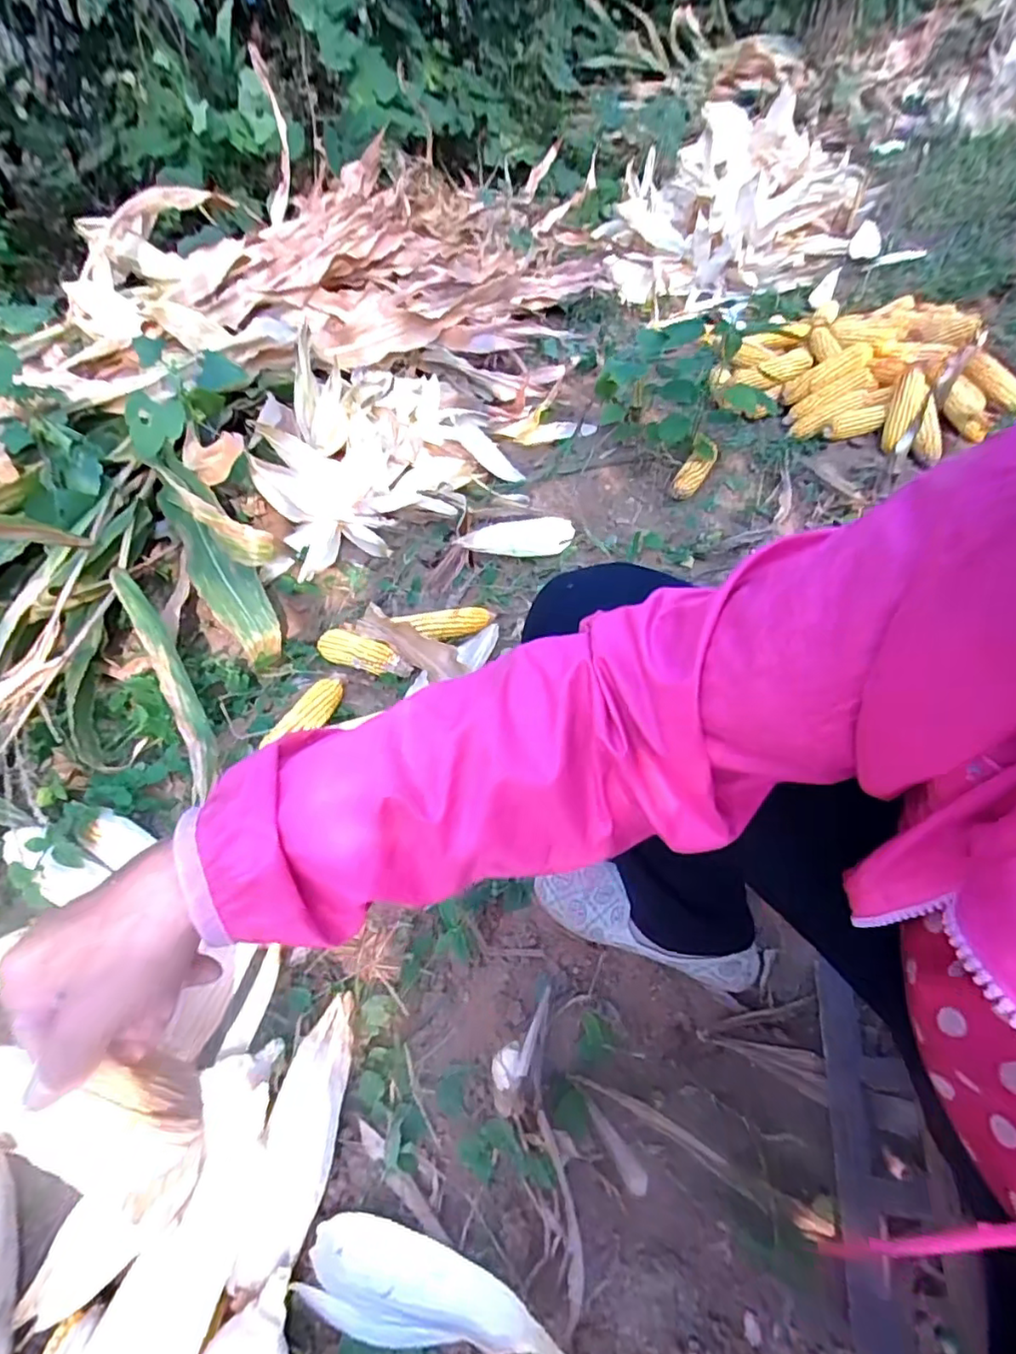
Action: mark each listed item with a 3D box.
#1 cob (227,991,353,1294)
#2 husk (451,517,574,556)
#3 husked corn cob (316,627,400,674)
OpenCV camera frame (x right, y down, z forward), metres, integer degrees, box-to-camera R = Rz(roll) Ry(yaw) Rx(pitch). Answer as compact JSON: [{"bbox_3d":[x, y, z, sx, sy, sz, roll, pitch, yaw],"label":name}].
[{"bbox_3d":[-0.185,0.413,0.560,0.058,0.046,0.214,3,45,7],"label":"cob"},{"bbox_3d":[0.019,-0.243,1.082,0.231,0.040,0.081,-12,47,-22],"label":"husk"},{"bbox_3d":[-0.235,-0.036,0.966,0.153,0.048,0.047,19,49,21],"label":"husked corn cob"}]

